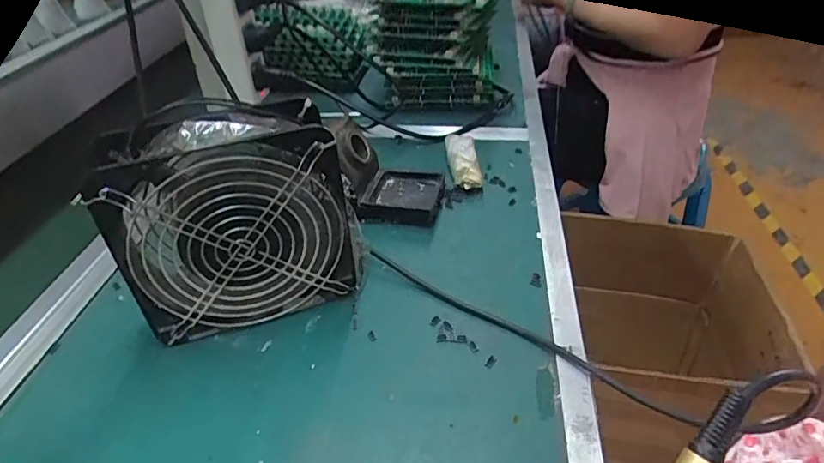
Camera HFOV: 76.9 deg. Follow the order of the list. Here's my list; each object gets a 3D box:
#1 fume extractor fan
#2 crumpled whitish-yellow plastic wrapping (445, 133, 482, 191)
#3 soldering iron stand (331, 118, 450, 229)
[{"bbox_3d":[-0.118,-0.006,0.370,0.163,0.157,0.054,-16,38,-13],"label":"fume extractor fan"},{"bbox_3d":[0.053,-0.076,0.539,0.030,0.026,0.085,-5,37,1],"label":"crumpled whitish-yellow plastic wrapping"},{"bbox_3d":[-0.024,-0.058,0.484,0.099,0.076,0.072,2,38,10],"label":"soldering iron stand"}]

